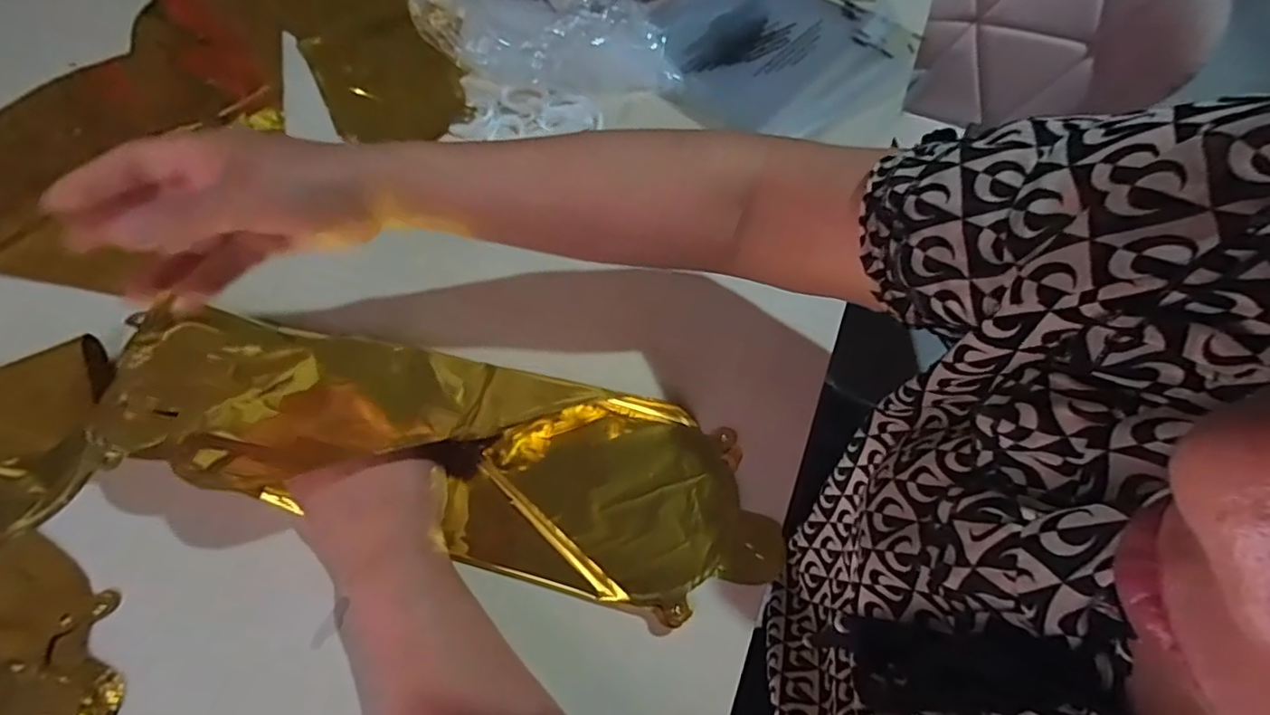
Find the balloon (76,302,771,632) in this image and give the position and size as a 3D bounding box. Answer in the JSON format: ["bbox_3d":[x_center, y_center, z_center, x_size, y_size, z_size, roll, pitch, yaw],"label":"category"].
[{"bbox_3d":[-0.117,0.050,0.360,0.414,0.052,0.124,17,63,0],"label":"balloon"}]

